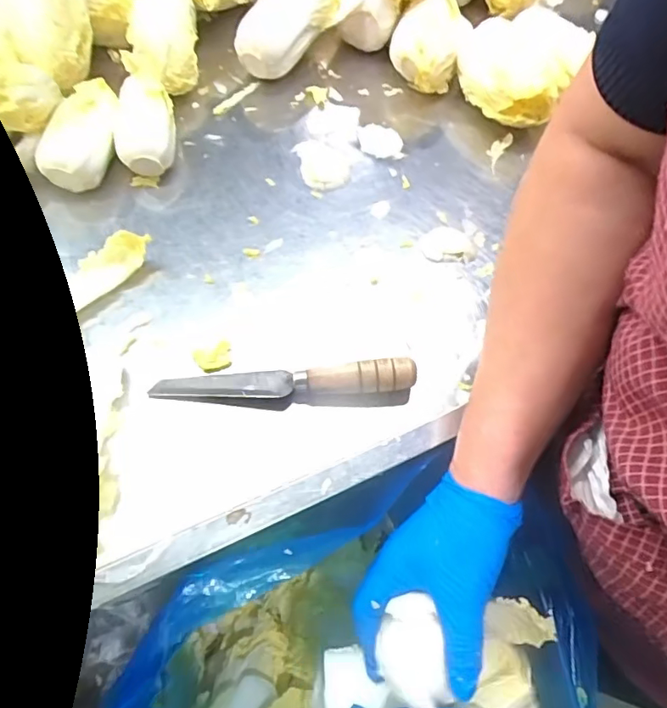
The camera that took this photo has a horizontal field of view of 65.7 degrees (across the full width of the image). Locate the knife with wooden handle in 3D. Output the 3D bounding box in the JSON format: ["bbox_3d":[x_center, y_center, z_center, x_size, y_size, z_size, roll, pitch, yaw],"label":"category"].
[{"bbox_3d":[-0.037,0.019,0.396,0.197,0.024,0.022,-2,61,-5],"label":"knife with wooden handle"}]

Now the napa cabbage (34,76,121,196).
[{"bbox_3d":[-0.235,-0.202,0.486,0.060,0.050,0.111,18,61,6],"label":"napa cabbage"}]

